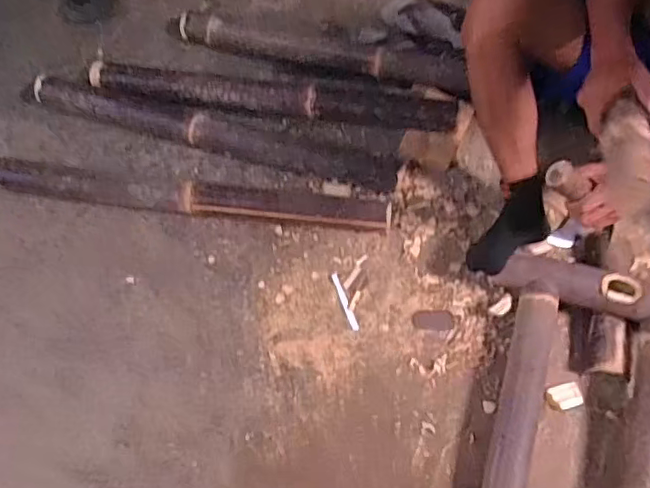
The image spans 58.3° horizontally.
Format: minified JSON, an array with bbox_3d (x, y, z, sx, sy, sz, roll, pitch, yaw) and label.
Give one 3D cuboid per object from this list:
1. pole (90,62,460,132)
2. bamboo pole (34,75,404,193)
[{"bbox_3d":[-0.113,-0.305,1.231,0.772,0.077,0.061,8,64,3],"label":"pole"},{"bbox_3d":[-0.227,-0.233,1.207,0.775,0.077,0.069,15,65,6],"label":"bamboo pole"}]

